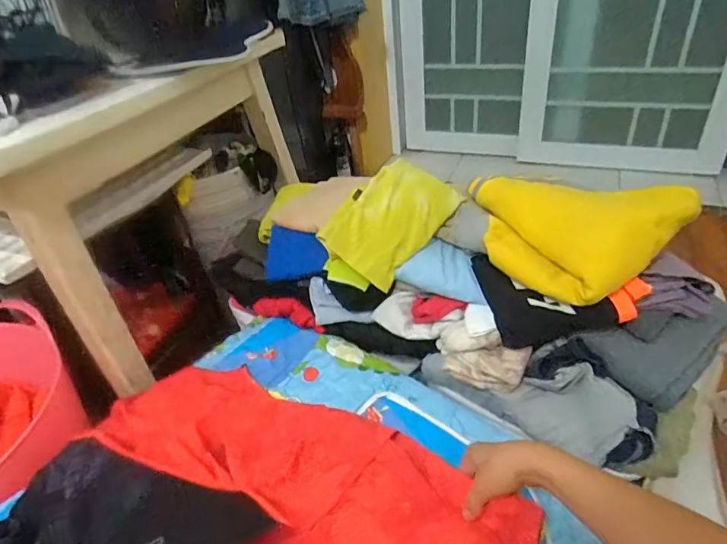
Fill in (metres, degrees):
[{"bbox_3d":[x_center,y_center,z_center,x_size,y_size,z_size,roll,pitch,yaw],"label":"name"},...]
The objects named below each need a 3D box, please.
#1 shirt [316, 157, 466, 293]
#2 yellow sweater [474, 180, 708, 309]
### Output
[{"bbox_3d":[0.047,-0.080,0.782,0.135,0.107,0.236,27,49,37],"label":"shirt"},{"bbox_3d":[0.290,-0.083,0.715,0.217,0.091,0.271,-26,41,-23],"label":"yellow sweater"}]

